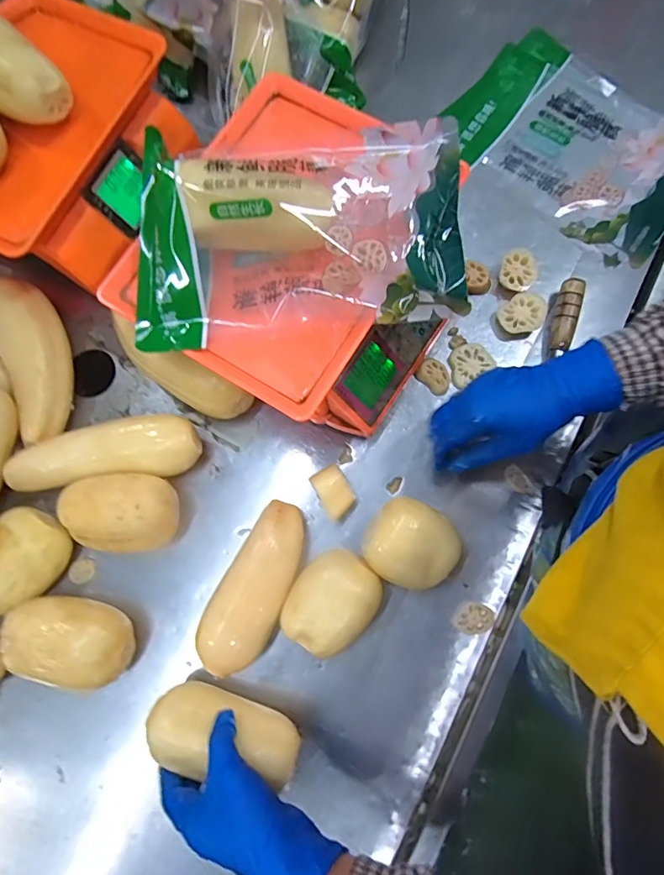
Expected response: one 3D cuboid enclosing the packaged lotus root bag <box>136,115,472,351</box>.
[{"bbox_3d":[-0.040,-0.174,0.417,0.292,0.075,0.162,-3,77,1],"label":"packaged lotus root bag"}]

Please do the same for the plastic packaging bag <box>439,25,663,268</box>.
[{"bbox_3d":[0.303,-0.375,0.596,0.310,0.041,0.217,41,82,10],"label":"plastic packaging bag"}]

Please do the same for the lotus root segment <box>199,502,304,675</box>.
[{"bbox_3d":[-0.073,0.151,0.485,0.063,0.057,0.167,28,79,8],"label":"lotus root segment"}]

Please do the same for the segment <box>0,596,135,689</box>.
[{"bbox_3d":[-0.257,0.195,0.472,0.126,0.062,0.077,10,77,4],"label":"segment"}]

